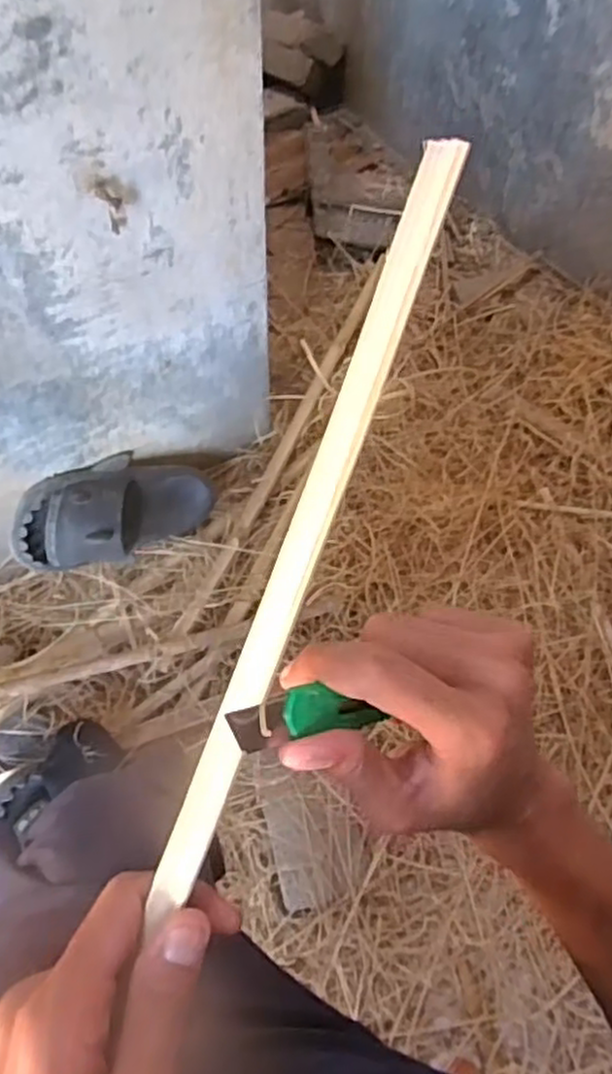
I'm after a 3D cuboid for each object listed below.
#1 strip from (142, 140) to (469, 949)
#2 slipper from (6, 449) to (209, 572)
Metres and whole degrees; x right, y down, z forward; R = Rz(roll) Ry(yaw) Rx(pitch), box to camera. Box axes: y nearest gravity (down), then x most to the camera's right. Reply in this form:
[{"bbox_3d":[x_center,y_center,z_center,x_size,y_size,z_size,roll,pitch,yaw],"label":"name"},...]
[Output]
[{"bbox_3d":[0.000,0.001,0.261,0.016,0.008,0.281,21,95,9],"label":"strip"},{"bbox_3d":[-0.257,-0.036,0.980,0.254,0.133,0.068,-14,17,-33],"label":"slipper"}]

